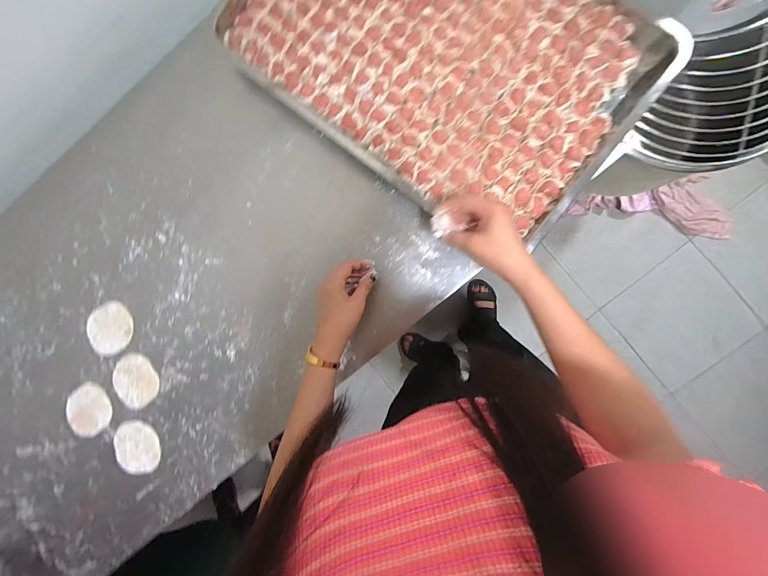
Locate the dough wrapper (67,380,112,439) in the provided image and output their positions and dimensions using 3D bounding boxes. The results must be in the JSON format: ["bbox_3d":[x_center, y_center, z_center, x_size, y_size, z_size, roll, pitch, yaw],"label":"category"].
[{"bbox_3d":[-0.512,0.212,0.600,0.084,0.009,0.088,0,93,5],"label":"dough wrapper"}]

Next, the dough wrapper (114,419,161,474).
[{"bbox_3d":[-0.416,0.270,0.583,0.073,0.006,0.089,-9,92,-2],"label":"dough wrapper"}]

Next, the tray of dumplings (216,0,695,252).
[{"bbox_3d":[0.072,-0.353,0.501,0.589,0.038,0.393,35,96,2],"label":"tray of dumplings"}]

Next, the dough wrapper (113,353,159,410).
[{"bbox_3d":[-0.424,0.158,0.586,0.084,0.004,0.085,0,93,5],"label":"dough wrapper"}]

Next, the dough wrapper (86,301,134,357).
[{"bbox_3d":[-0.465,0.069,0.585,0.081,0.006,0.089,0,93,5],"label":"dough wrapper"}]

